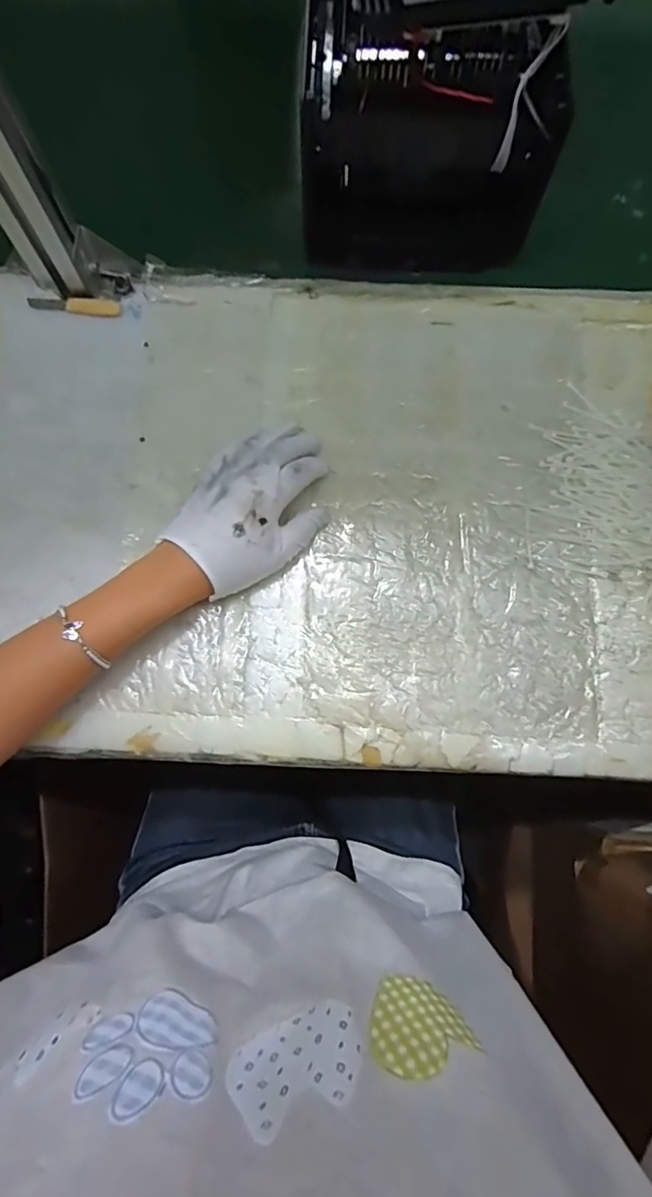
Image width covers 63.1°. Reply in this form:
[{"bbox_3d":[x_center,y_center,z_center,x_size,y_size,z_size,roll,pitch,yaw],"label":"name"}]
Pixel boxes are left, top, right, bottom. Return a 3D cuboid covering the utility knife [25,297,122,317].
[{"bbox_3d":[-0.222,-0.259,0.467,0.081,0.007,0.019,8,77,2],"label":"utility knife"}]

